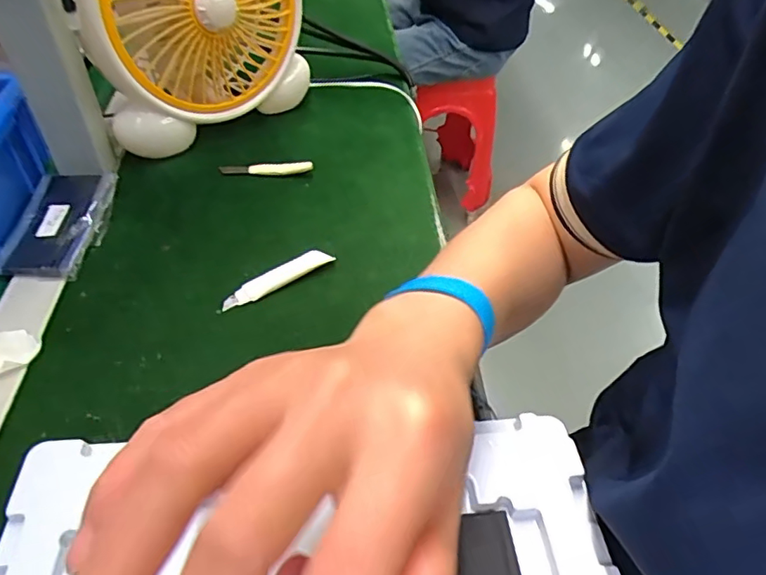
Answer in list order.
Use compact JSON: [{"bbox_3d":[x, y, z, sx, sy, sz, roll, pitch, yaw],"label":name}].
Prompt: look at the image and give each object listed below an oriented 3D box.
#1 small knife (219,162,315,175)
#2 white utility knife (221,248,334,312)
[{"bbox_3d":[-0.112,-0.113,0.520,0.087,0.012,0.008,-1,46,-6],"label":"small knife"},{"bbox_3d":[-0.081,-0.008,0.417,0.089,0.009,0.019,-31,56,-29],"label":"white utility knife"}]

